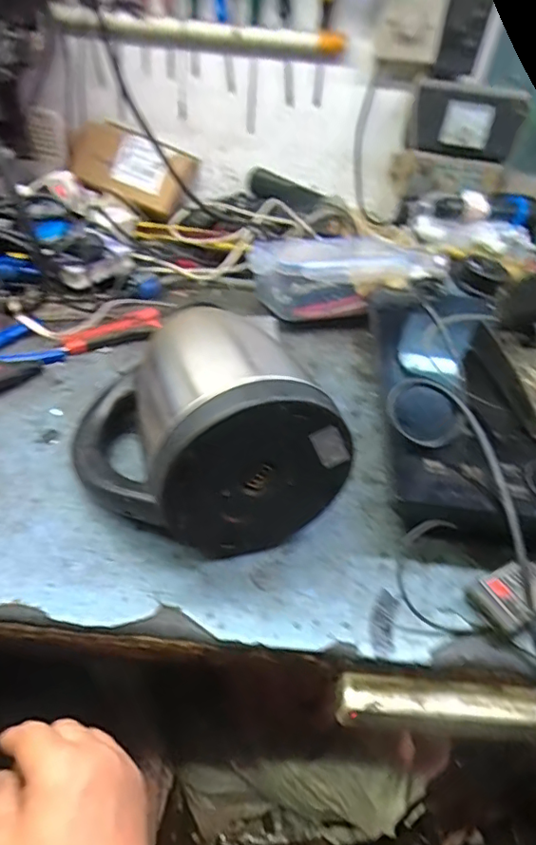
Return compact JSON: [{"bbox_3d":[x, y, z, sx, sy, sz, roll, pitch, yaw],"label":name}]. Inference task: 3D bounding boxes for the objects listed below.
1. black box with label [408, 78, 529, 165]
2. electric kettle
[{"bbox_3d":[0.301,-0.454,0.819,0.161,0.092,0.033,9,41,2],"label":"black box with label"},{"bbox_3d":[-0.065,-0.009,0.456,0.180,0.156,0.204,-12,44,-22],"label":"electric kettle"}]

